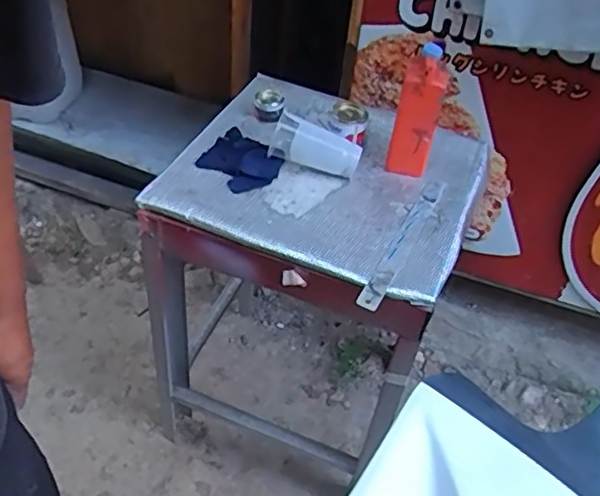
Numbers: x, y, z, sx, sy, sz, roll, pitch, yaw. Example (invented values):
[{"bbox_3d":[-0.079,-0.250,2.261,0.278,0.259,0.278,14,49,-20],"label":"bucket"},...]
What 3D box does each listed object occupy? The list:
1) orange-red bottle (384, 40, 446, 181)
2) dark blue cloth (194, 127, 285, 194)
[{"bbox_3d":[0.201,-0.229,1.075,0.070,0.212,0.075,8,41,2],"label":"orange-red bottle"},{"bbox_3d":[-0.108,-0.153,1.103,0.144,0.018,0.112,35,60,25],"label":"dark blue cloth"}]

